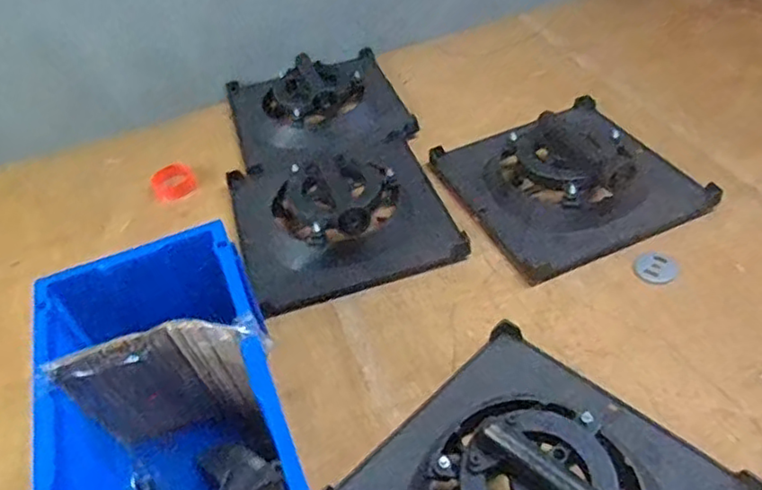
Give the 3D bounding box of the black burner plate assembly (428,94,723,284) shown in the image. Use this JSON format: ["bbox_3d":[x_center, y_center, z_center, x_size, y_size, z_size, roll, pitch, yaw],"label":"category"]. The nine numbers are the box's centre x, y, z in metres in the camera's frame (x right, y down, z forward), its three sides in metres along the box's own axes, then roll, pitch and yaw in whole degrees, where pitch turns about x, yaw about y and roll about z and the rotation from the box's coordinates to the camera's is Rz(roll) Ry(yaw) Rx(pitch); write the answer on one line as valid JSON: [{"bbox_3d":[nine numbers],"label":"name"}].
[{"bbox_3d":[0.275,-0.118,0.924,0.311,0.087,0.297,-20,45,-12],"label":"black burner plate assembly"}]

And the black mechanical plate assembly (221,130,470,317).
[{"bbox_3d":[-0.063,-0.063,0.920,0.295,0.066,0.297,-17,45,-9],"label":"black mechanical plate assembly"}]

